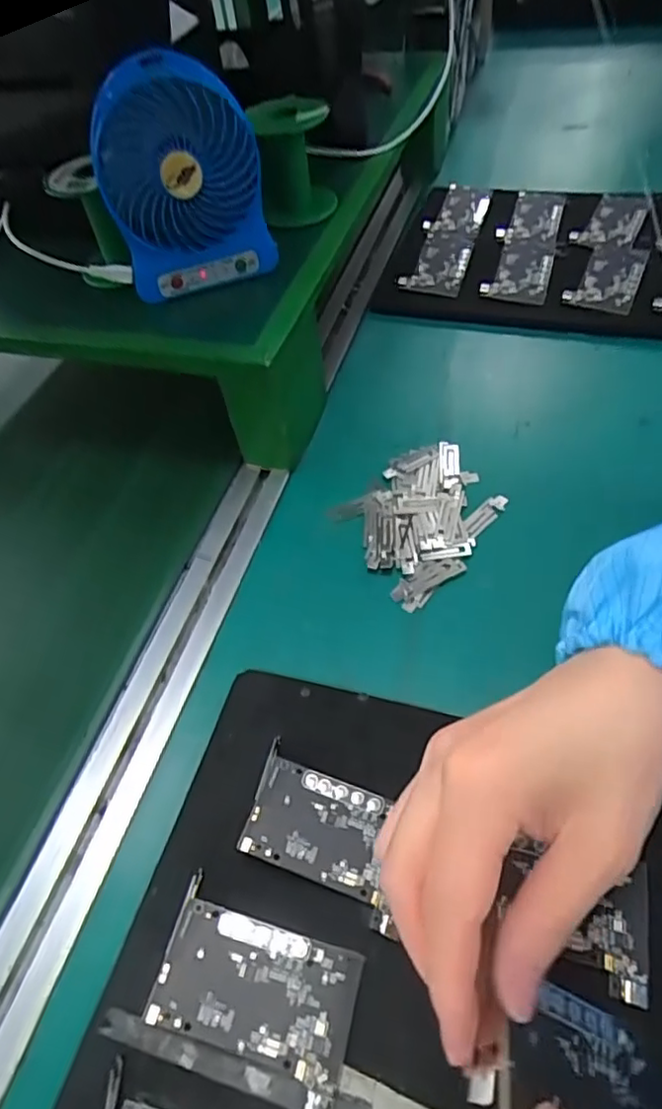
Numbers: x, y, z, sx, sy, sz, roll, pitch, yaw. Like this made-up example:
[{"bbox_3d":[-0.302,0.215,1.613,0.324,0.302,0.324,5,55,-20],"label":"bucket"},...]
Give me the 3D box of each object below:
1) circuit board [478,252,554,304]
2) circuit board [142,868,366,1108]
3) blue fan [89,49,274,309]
[{"bbox_3d":[0.182,-0.271,0.606,0.059,0.017,0.077,11,56,16],"label":"circuit board"},{"bbox_3d":[-0.033,0.190,0.271,0.085,0.012,0.054,10,56,16],"label":"circuit board"},{"bbox_3d":[-0.098,-0.244,0.414,0.101,0.139,0.030,-5,53,5],"label":"blue fan"}]

